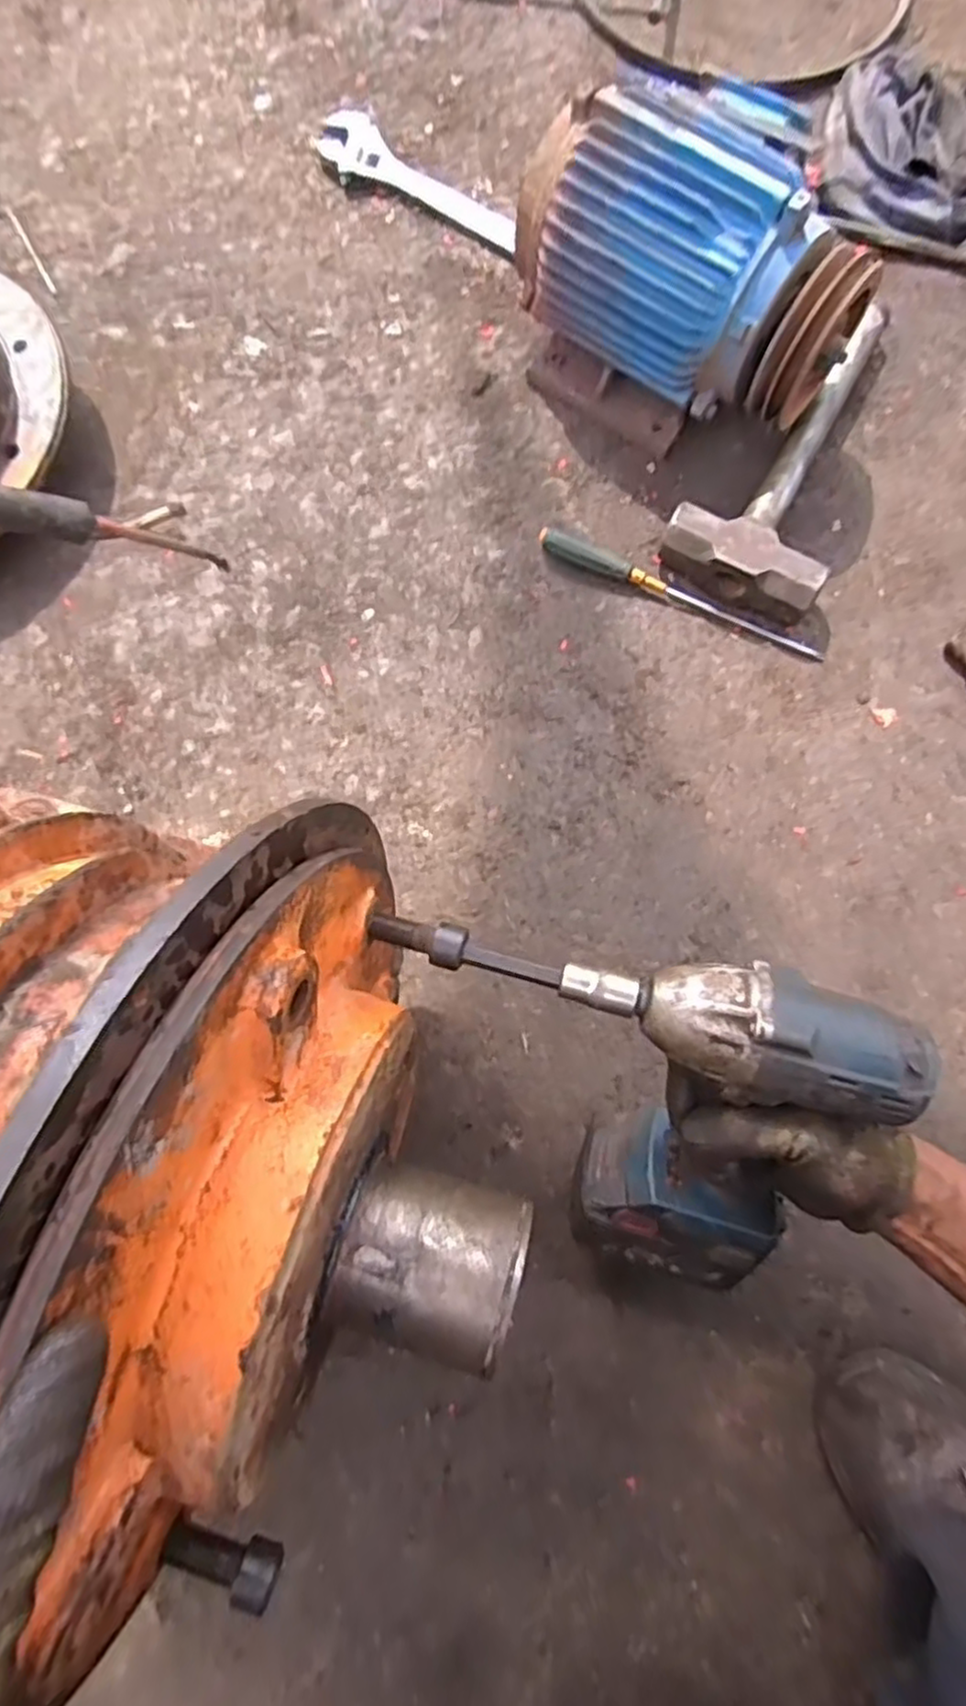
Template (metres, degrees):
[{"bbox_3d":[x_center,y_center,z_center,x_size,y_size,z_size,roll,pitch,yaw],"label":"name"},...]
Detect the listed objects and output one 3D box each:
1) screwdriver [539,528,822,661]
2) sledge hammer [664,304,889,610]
[{"bbox_3d":[0.172,-0.227,0.621,0.260,0.019,0.019,24,80,6],"label":"screwdriver"},{"bbox_3d":[0.287,-0.360,0.631,0.135,0.048,0.315,29,81,7],"label":"sledge hammer"}]

